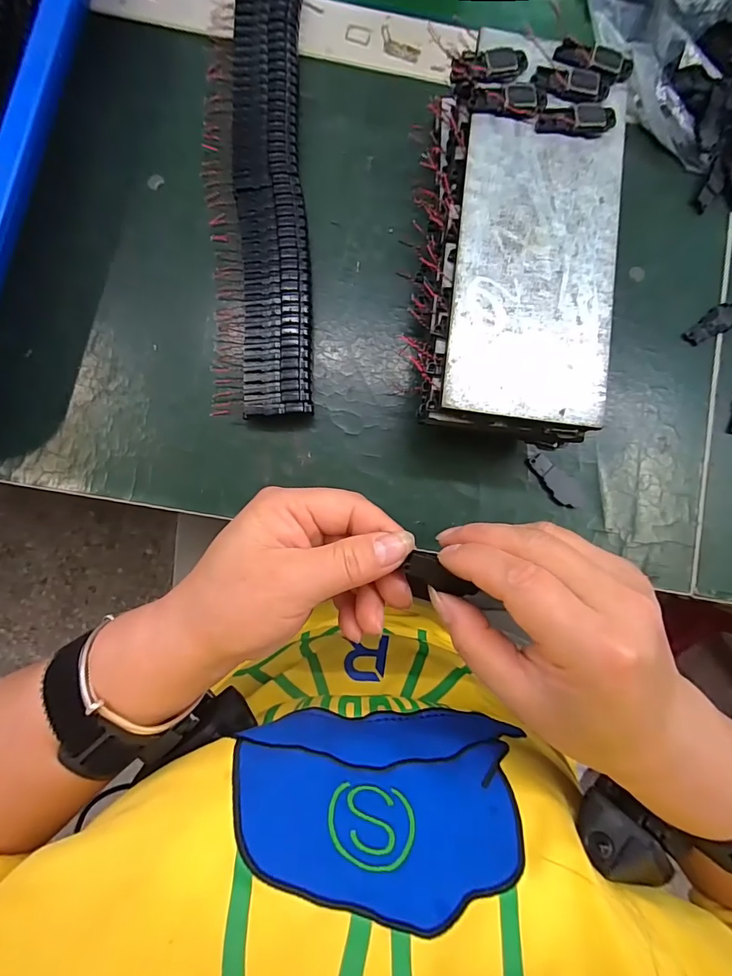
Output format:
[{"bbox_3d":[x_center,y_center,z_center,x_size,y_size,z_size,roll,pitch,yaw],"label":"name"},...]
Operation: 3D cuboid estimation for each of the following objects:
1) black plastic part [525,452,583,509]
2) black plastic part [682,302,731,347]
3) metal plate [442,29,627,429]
[{"bbox_3d":[0.114,-0.004,0.270,0.016,0.004,0.040,-38,90,-4],"label":"black plastic part"},{"bbox_3d":[0.221,-0.104,0.284,0.042,0.004,0.016,-29,89,-4],"label":"black plastic part"},{"bbox_3d":[0.086,-0.129,0.222,0.078,0.004,0.191,7,87,-3],"label":"metal plate"}]

